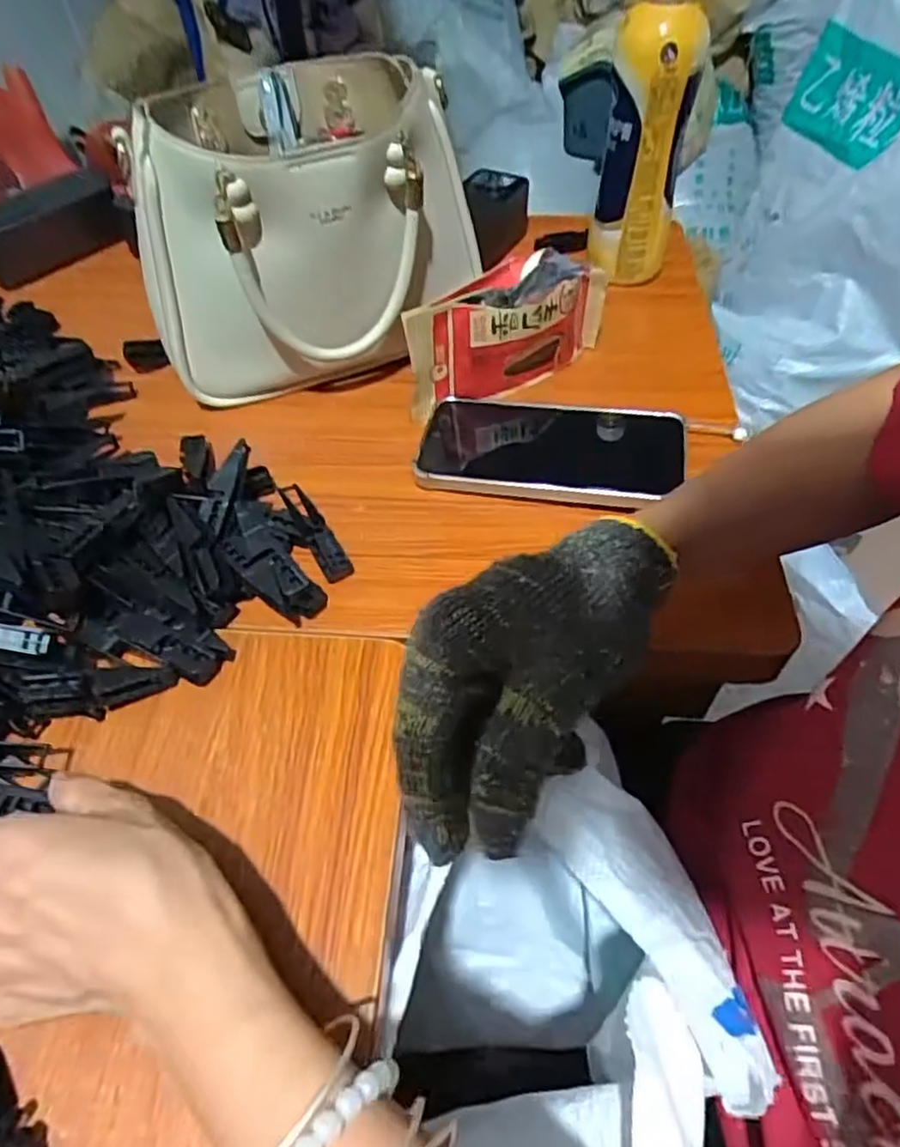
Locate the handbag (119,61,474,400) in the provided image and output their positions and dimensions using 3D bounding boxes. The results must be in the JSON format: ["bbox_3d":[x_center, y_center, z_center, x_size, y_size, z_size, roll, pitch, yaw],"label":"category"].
[{"bbox_3d":[-0.099,-0.230,0.479,0.221,0.172,0.144,-17,54,-14],"label":"handbag"}]

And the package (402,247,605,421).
[{"bbox_3d":[0.042,-0.168,0.485,0.161,0.083,0.040,-30,58,-22],"label":"package"}]

